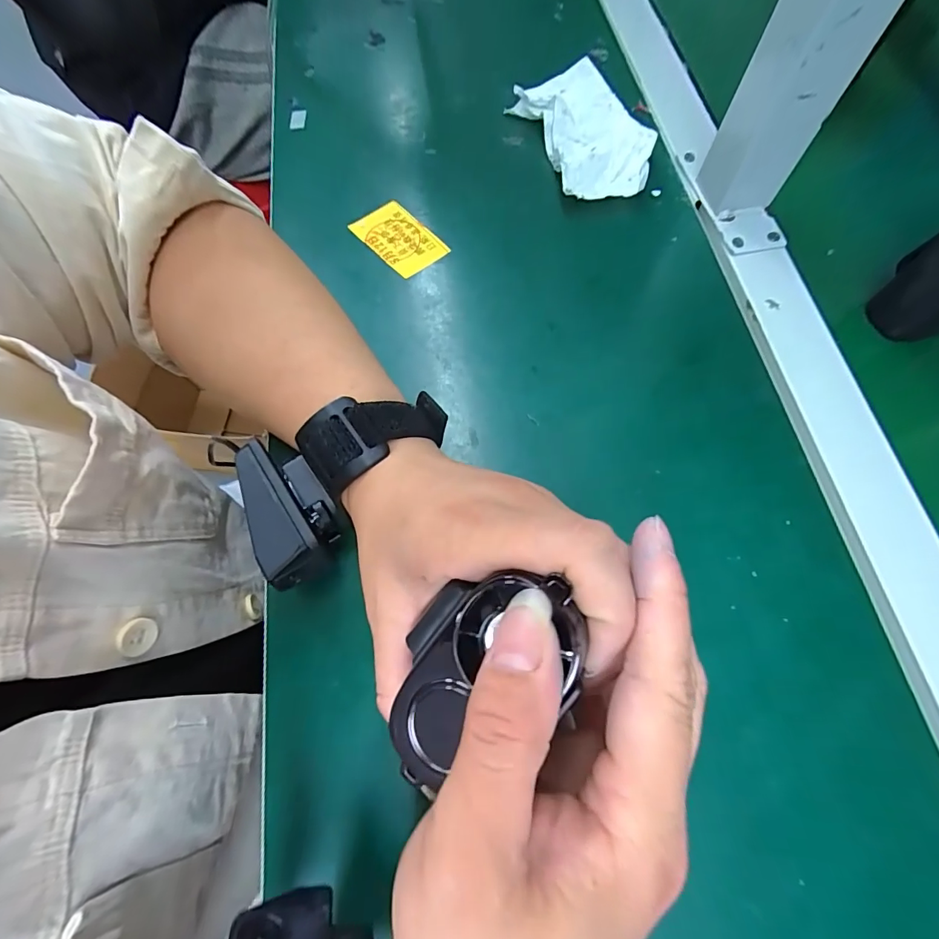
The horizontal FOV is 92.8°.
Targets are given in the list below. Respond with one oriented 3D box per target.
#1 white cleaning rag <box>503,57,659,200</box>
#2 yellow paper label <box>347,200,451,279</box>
[{"bbox_3d":[0.083,-0.244,0.326,0.071,0.027,0.117,-16,69,-4],"label":"white cleaning rag"},{"bbox_3d":[-0.049,-0.159,0.308,0.036,0.004,0.062,-42,75,-9],"label":"yellow paper label"}]

